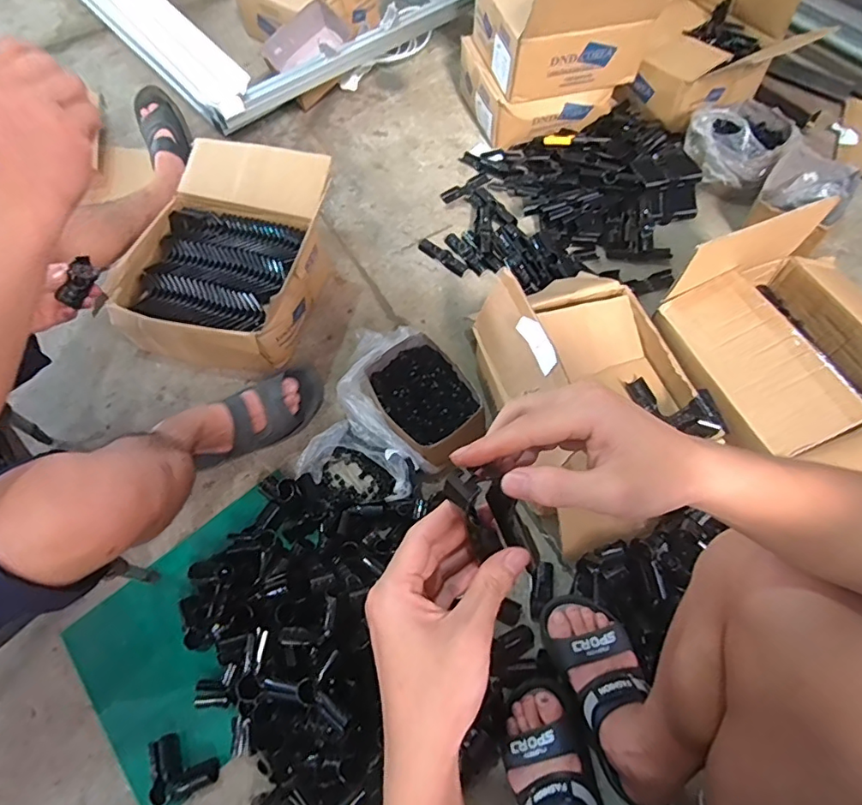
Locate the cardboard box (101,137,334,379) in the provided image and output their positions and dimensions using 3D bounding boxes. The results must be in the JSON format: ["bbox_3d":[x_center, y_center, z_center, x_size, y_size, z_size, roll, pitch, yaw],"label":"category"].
[{"bbox_3d":[-0.390,-0.289,1.035,0.344,0.186,0.413,14,63,10],"label":"cardboard box"}]

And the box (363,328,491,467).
[{"bbox_3d":[-0.008,0.000,0.912,0.156,0.086,0.212,-37,66,-16],"label":"box"}]

